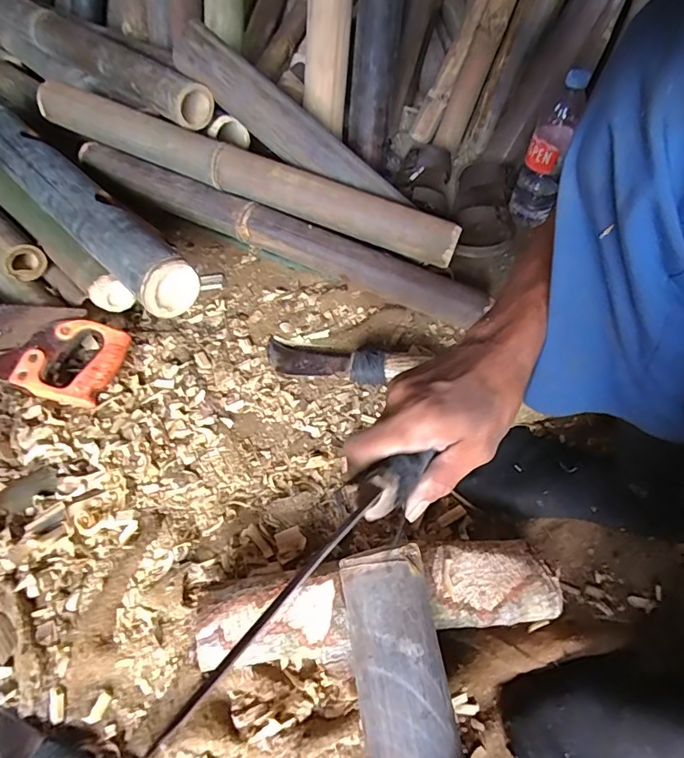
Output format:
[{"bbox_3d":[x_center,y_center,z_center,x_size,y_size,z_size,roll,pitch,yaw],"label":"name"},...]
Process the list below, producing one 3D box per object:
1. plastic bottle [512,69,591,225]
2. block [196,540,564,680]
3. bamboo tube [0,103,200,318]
[{"bbox_3d":[0.332,-0.360,0.758,0.068,0.234,0.064,16,55,12],"label":"plastic bottle"},{"bbox_3d":[0.036,0.215,0.441,0.320,0.061,0.086,-6,54,-3],"label":"block"},{"bbox_3d":[-0.416,-0.284,0.672,0.611,0.085,0.075,38,62,25],"label":"bamboo tube"}]

